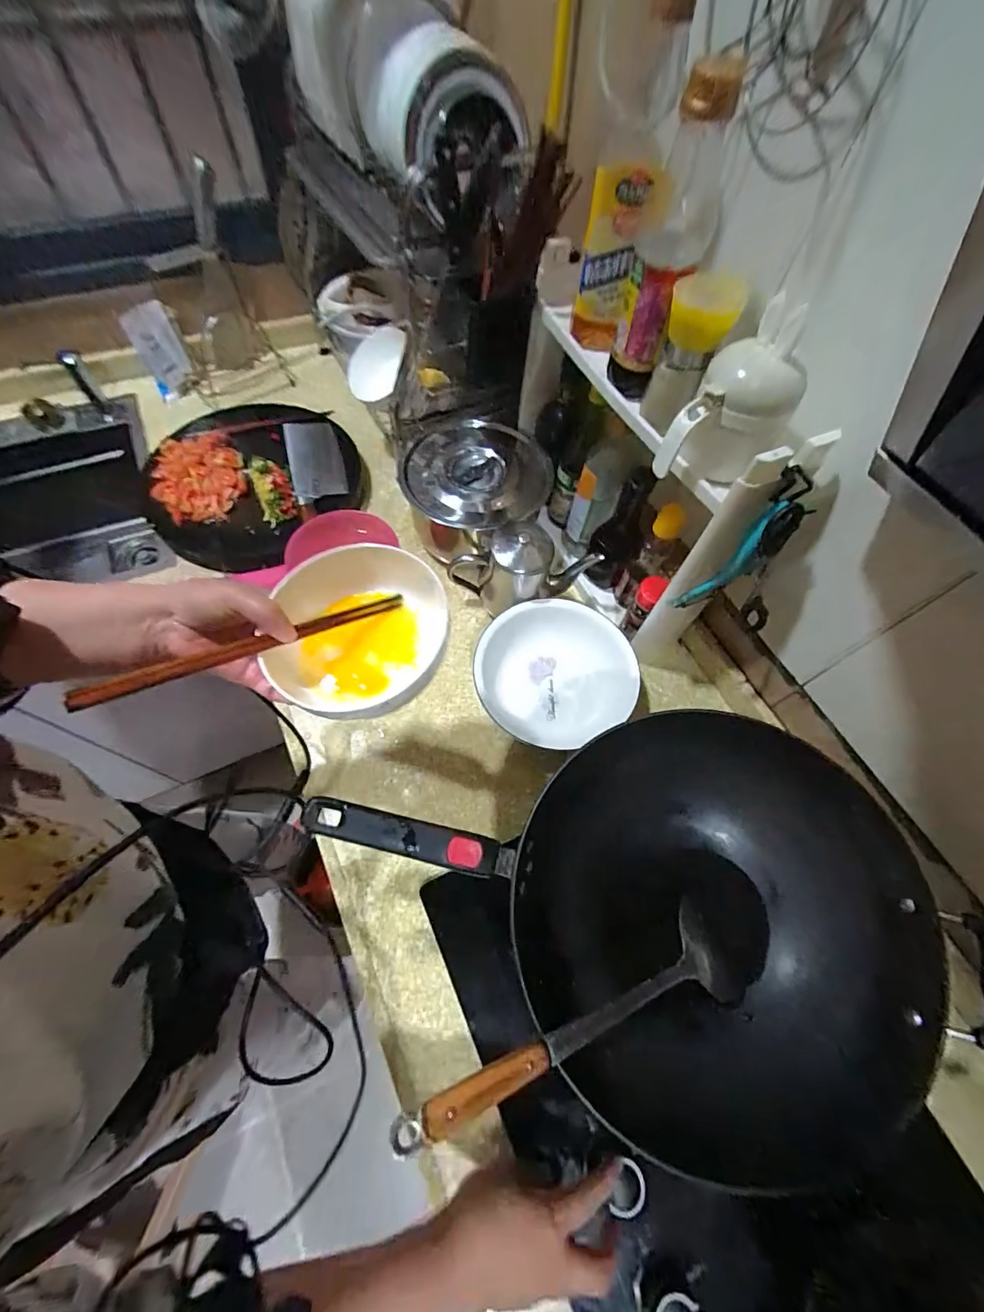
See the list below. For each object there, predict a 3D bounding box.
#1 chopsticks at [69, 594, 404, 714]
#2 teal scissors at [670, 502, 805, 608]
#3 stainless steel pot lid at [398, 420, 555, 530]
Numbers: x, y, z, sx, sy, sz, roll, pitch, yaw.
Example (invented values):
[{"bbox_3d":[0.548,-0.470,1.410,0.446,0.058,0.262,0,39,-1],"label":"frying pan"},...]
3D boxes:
[{"bbox_3d":[-0.174,-0.011,0.371,0.242,0.012,0.012,-25,64,-40],"label":"chopsticks"},{"bbox_3d":[0.249,-0.093,0.499,0.054,0.157,0.023,-3,63,-4],"label":"teal scissors"},{"bbox_3d":[-0.027,-0.267,0.714,0.223,0.050,0.208,1,63,-2],"label":"stainless steel pot lid"}]

